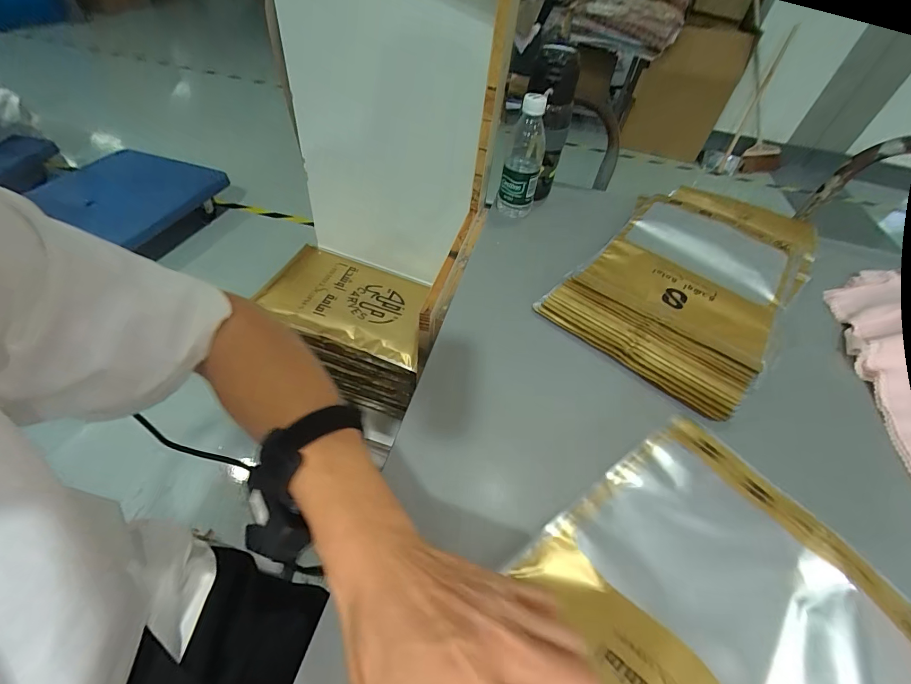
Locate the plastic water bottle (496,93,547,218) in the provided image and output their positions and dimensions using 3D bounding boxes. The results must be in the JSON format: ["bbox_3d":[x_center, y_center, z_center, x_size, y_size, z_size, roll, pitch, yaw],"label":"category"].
[{"bbox_3d":[0.109,-0.291,0.629,0.062,0.170,0.062,13,49,4],"label":"plastic water bottle"}]

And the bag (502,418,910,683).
[{"bbox_3d":[0.177,0.205,0.276,0.342,0.057,0.231,-26,56,-26],"label":"bag"}]

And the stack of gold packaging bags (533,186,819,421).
[{"bbox_3d":[0.365,-0.114,0.600,0.251,0.031,0.505,36,54,23],"label":"stack of gold packaging bags"}]

